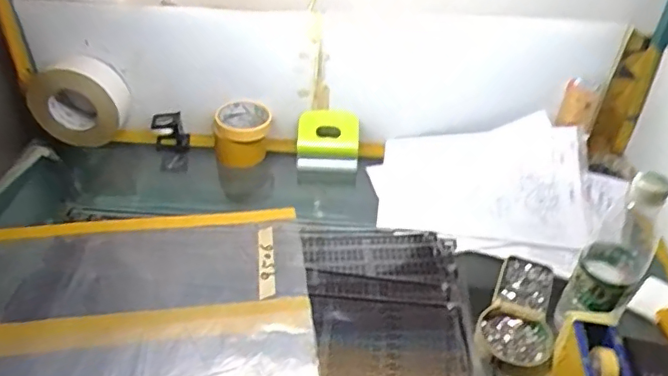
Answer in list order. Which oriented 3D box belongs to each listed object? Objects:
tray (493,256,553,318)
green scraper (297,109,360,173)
[{"bbox_3d":[0.240,0.122,0.702,0.060,0.014,0.092,16,41,19],"label":"tray"},{"bbox_3d":[-0.010,-0.072,0.902,0.097,0.111,0.034,-2,39,-3],"label":"green scraper"}]

